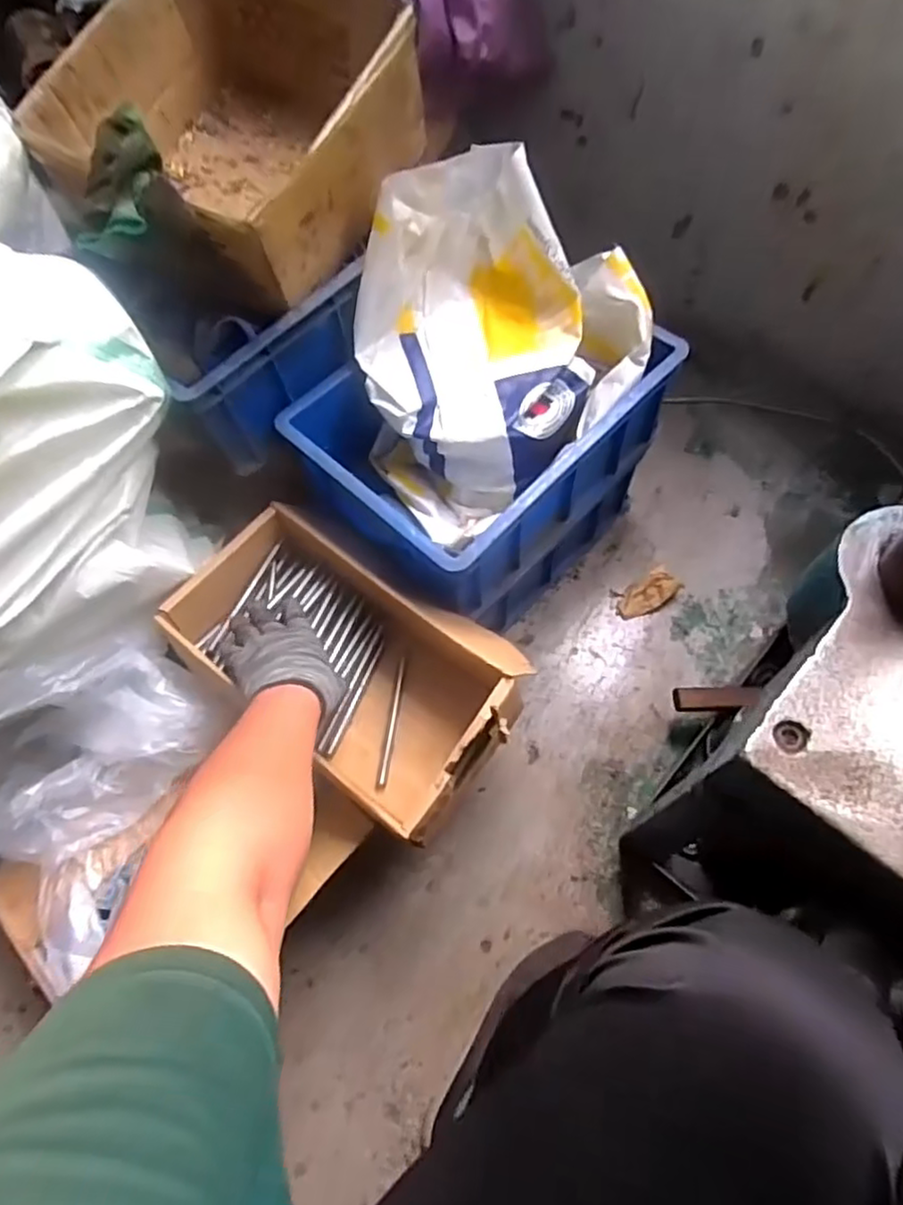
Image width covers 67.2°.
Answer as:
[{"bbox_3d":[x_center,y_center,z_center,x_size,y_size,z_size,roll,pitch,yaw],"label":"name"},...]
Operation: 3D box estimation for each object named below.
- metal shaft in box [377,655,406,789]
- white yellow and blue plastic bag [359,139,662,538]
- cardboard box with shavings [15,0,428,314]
[{"bbox_3d":[-0.068,0.136,0.777,0.011,0.011,0.149,5,65,6],"label":"metal shaft in box"},{"bbox_3d":[0.038,-0.297,0.785,0.324,0.243,0.276,-34,67,-13],"label":"white yellow and blue plastic bag"},{"bbox_3d":[-0.223,-0.497,0.713,0.292,0.161,0.298,26,68,15],"label":"cardboard box with shavings"}]

